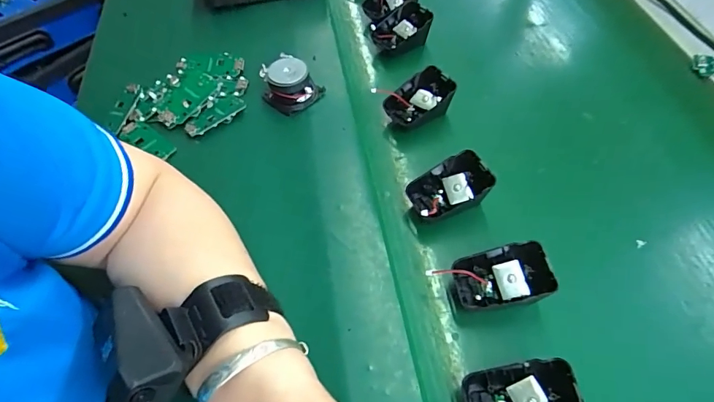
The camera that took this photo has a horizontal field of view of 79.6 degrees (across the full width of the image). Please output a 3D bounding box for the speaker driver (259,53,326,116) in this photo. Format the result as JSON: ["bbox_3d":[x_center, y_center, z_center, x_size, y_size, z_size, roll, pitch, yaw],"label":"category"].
[{"bbox_3d":[-0.069,-0.122,0.452,0.048,0.041,0.051,36,65,23],"label":"speaker driver"}]

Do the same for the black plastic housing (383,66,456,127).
[{"bbox_3d":[0.064,-0.101,0.443,0.065,0.040,0.050,-35,62,-19],"label":"black plastic housing"}]

